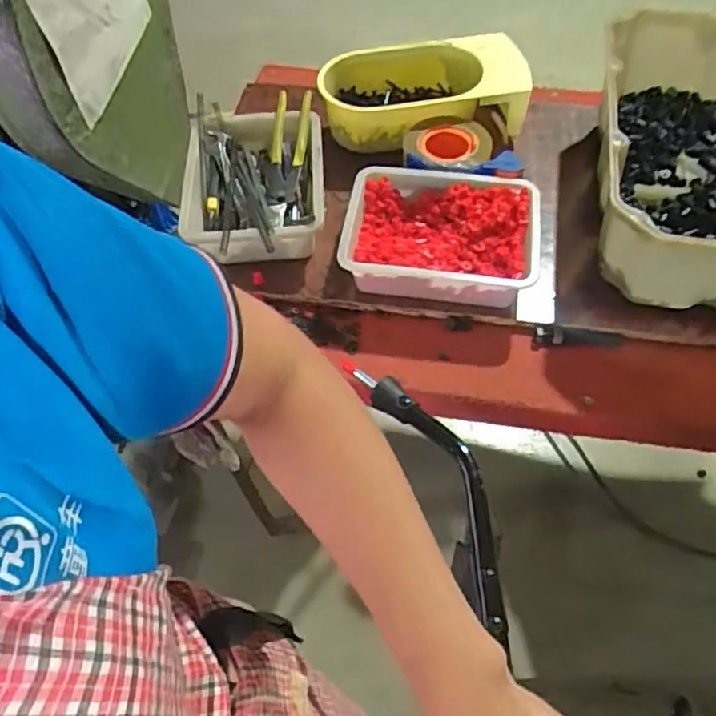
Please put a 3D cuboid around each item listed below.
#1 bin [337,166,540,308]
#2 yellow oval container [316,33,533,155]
[{"bbox_3d":[0.104,-0.148,0.782,0.242,0.080,0.172,6,58,6],"label":"bin"},{"bbox_3d":[0.095,-0.383,0.888,0.281,0.097,0.128,-3,57,0],"label":"yellow oval container"}]

